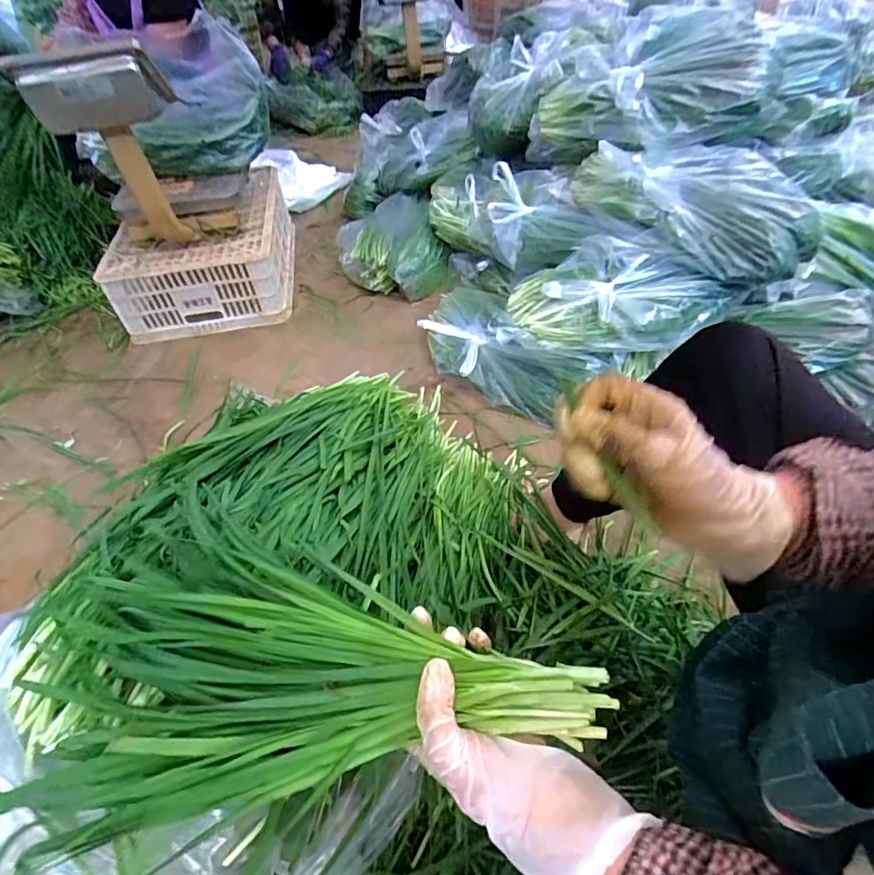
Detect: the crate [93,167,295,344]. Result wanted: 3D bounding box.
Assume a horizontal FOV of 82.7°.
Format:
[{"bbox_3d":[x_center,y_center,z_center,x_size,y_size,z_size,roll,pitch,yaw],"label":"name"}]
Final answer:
[{"bbox_3d":[-0.634,-0.528,1.397,0.403,0.202,0.532,-10,48,-4],"label":"crate"}]

